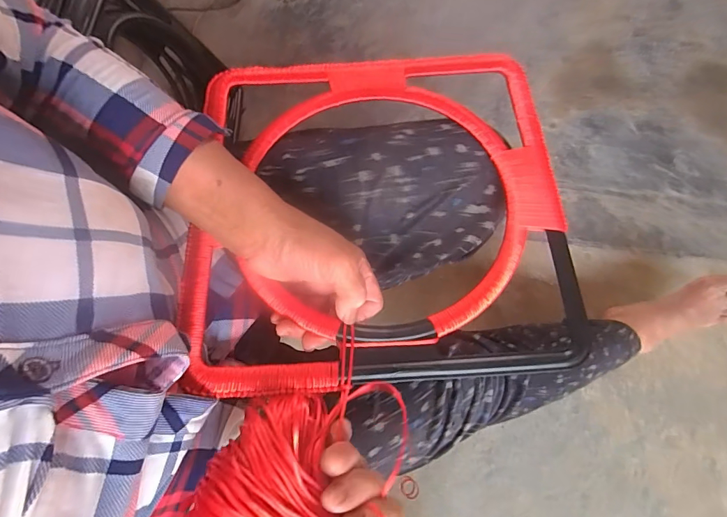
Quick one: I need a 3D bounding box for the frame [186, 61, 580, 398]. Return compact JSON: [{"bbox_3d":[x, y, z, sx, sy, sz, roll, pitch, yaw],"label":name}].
[{"bbox_3d":[0.011,-0.054,0.357,0.322,0.035,0.321,-4,72,-1],"label":"frame"}]

